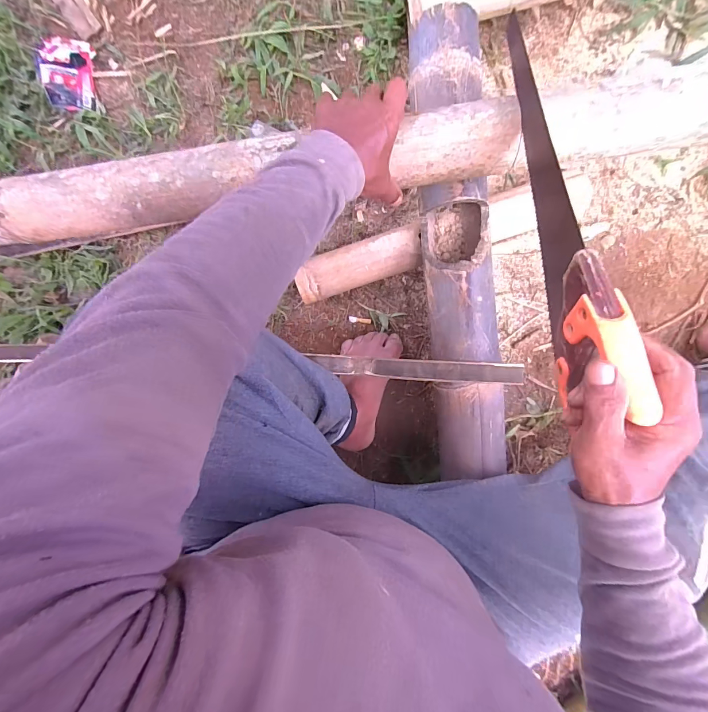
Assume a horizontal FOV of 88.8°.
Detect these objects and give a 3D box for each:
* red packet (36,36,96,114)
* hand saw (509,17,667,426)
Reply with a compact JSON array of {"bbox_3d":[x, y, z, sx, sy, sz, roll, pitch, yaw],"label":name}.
[{"bbox_3d":[-0.507,-0.498,0.640,0.085,0.022,0.129,-1,90,3],"label":"red packet"},{"bbox_3d":[0.189,-0.134,0.350,0.036,0.085,0.395,-3,70,3],"label":"hand saw"}]

